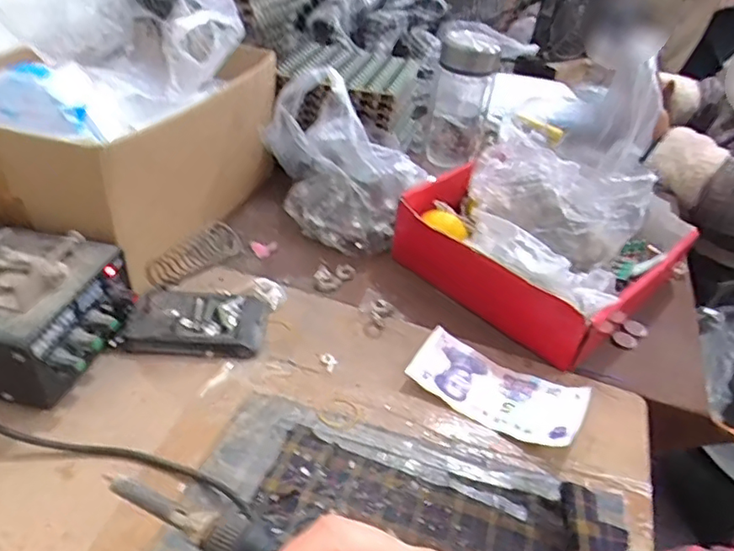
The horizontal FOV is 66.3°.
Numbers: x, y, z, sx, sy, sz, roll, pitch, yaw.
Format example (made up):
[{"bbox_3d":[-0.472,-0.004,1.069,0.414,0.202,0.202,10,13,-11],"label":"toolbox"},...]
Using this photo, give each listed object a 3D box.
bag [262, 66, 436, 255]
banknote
[{"bbox_3d":[-0.035,-0.118,0.575,0.172,0.164,0.071,23,41,22],"label":"bag"},{"bbox_3d":[0.101,0.087,0.443,0.131,0.021,0.061,22,41,21],"label":"banknote"}]

